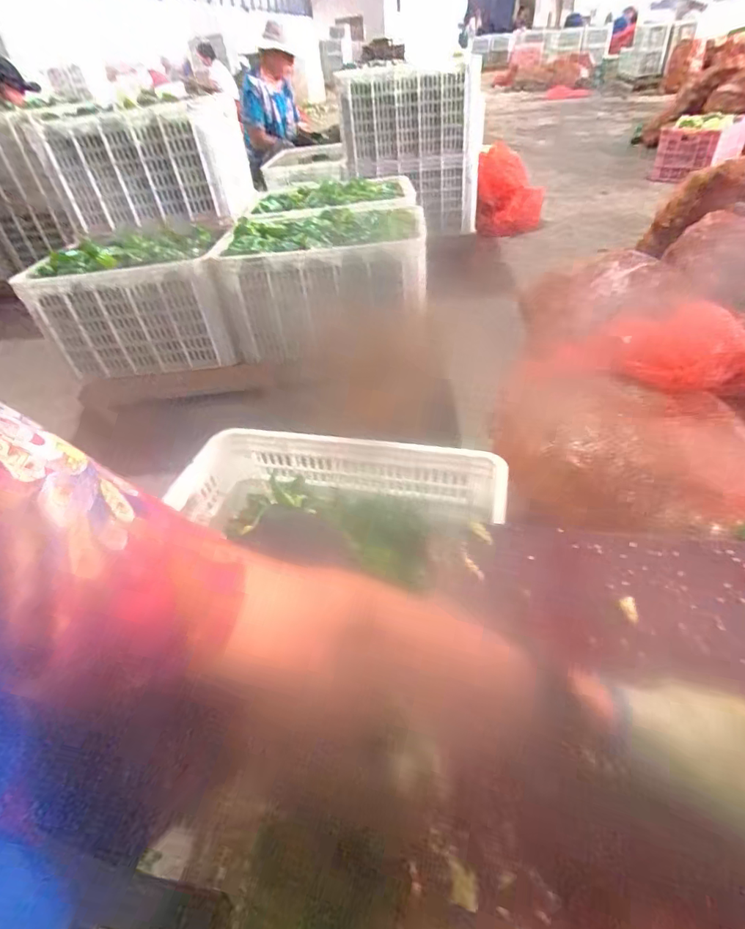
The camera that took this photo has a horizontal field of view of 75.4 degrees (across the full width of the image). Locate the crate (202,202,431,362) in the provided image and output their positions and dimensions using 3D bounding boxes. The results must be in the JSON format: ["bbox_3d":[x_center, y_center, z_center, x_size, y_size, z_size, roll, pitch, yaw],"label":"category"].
[{"bbox_3d":[-0.127,-0.513,1.317,0.507,0.264,0.359,-4,42,3],"label":"crate"}]

